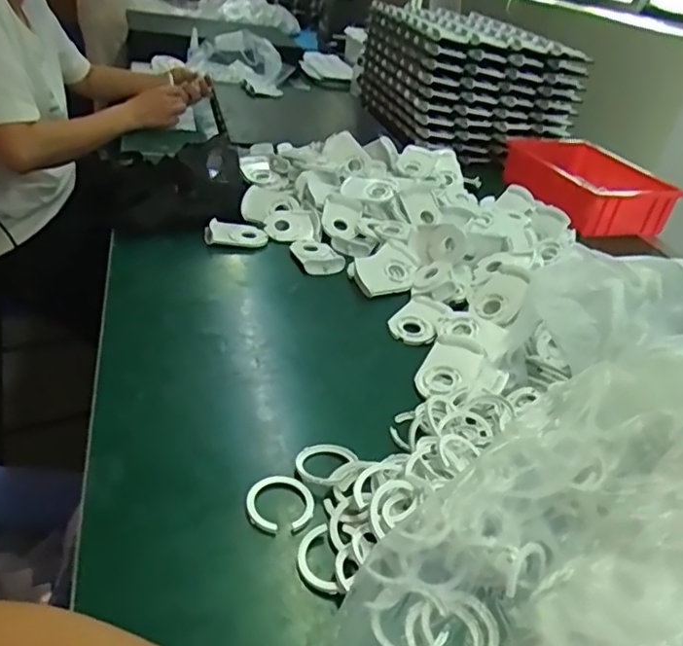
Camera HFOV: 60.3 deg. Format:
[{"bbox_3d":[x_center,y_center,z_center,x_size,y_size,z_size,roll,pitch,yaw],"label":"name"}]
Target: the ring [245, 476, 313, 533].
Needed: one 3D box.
[{"bbox_3d":[-0.048,0.137,0.456,0.049,0.008,0.054,4,33,-9],"label":"ring"}]

